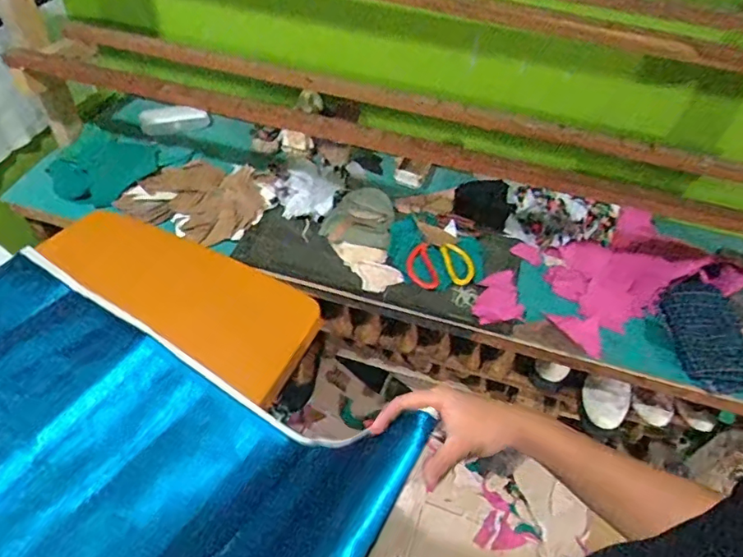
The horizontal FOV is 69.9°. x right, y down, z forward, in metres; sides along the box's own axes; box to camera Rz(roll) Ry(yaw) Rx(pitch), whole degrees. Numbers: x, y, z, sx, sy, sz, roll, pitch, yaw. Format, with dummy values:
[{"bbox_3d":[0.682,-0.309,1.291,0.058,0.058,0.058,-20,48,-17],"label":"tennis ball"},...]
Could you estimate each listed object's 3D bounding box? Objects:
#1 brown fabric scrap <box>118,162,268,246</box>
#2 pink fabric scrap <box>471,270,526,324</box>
[{"bbox_3d":[-0.350,-0.168,1.110,0.262,0.045,0.229,24,50,16],"label":"brown fabric scrap"},{"bbox_3d":[0.225,0.031,0.967,0.094,0.023,0.098,-5,48,-10],"label":"pink fabric scrap"}]

